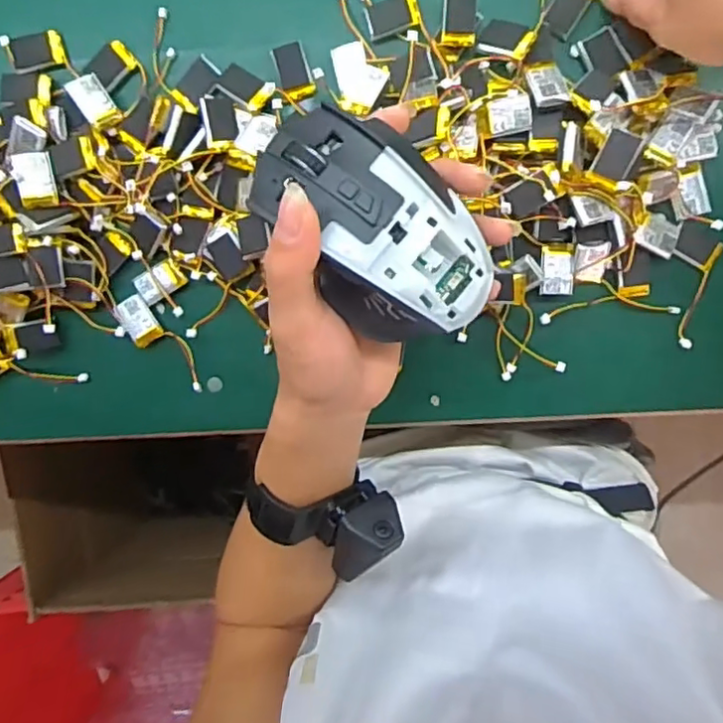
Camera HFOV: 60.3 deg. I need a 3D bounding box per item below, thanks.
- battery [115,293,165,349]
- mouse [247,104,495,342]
[{"bbox_3d":[-0.147,-0.027,0.415,0.022,0.005,0.032,-31,95,5],"label":"battery"},{"bbox_3d":[0.006,-0.058,0.271,0.066,0.034,0.114,-39,94,5],"label":"mouse"}]

